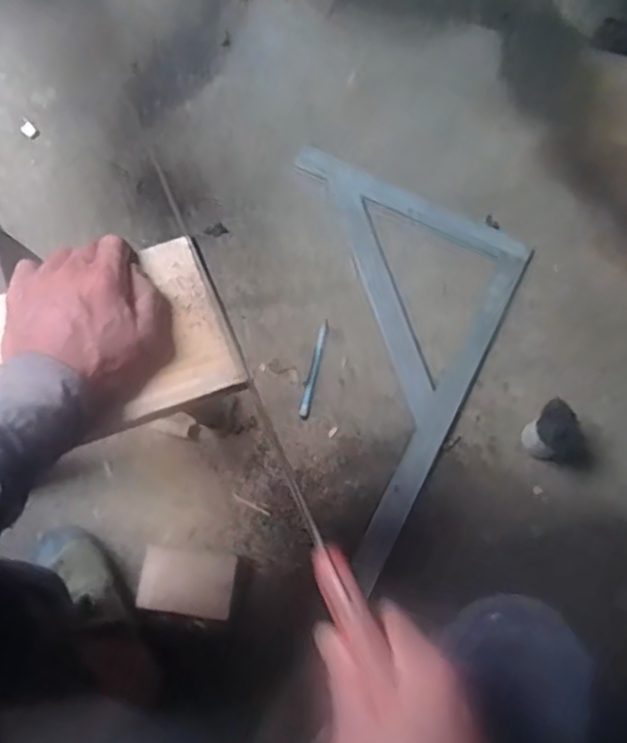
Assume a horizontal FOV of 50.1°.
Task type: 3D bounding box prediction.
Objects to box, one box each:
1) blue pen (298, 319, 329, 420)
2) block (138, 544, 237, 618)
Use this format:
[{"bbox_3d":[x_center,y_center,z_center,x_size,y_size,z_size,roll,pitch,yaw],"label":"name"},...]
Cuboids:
[{"bbox_3d":[0.001,-0.004,0.979,0.012,0.010,0.146,12,74,4],"label":"blue pen"},{"bbox_3d":[-0.166,0.280,0.885,0.118,0.040,0.080,7,71,1],"label":"block"}]

